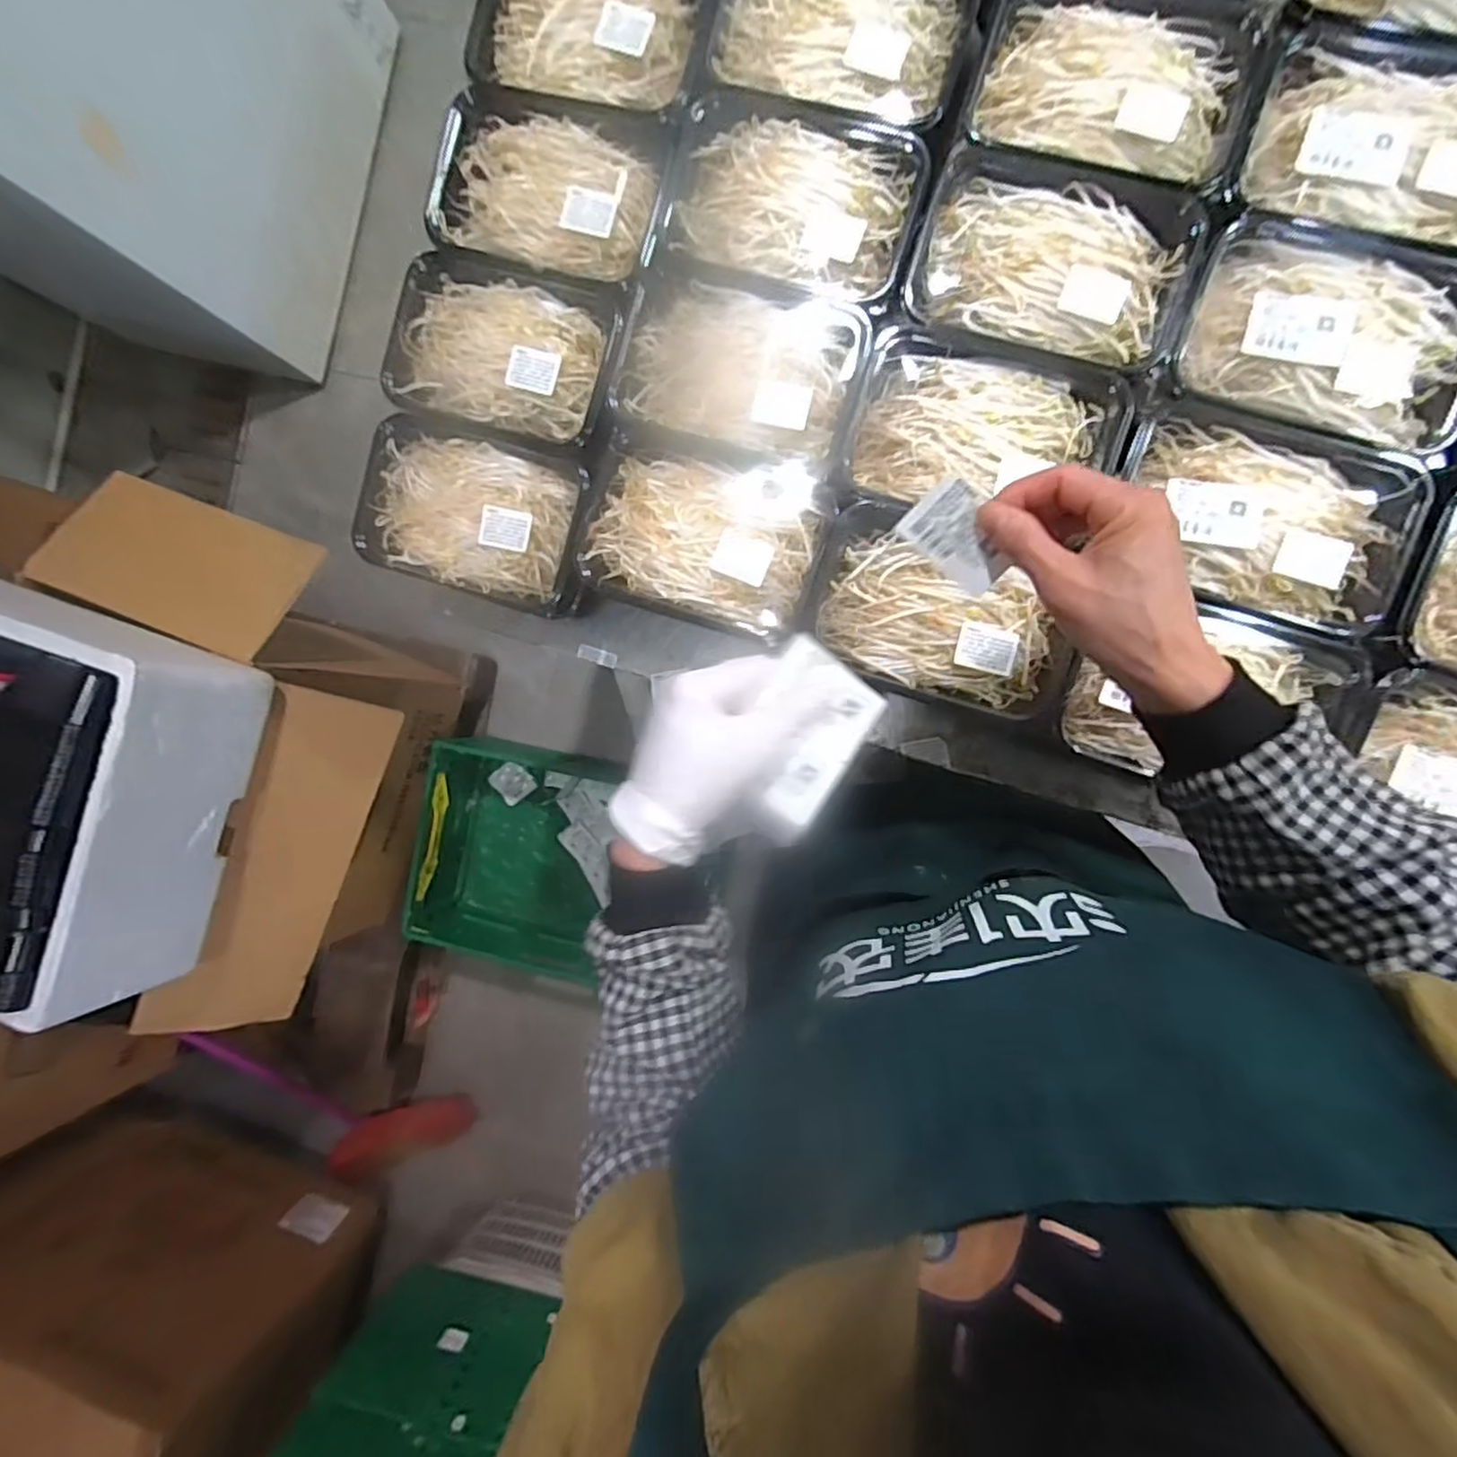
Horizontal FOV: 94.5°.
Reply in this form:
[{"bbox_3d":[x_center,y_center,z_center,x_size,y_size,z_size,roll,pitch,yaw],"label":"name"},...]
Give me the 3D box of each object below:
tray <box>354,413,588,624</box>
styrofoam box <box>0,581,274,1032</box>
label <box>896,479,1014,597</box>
[{"bbox_3d":[-0.204,-0.171,0.538,0.187,0.031,0.123,16,92,7],"label":"tray"},{"bbox_3d":[-0.892,0.055,0.782,0.540,0.204,0.445,14,93,8],"label":"styrofoam box"},{"bbox_3d":[0.124,-0.100,0.357,0.058,0.007,0.038,42,127,-8],"label":"label"}]

